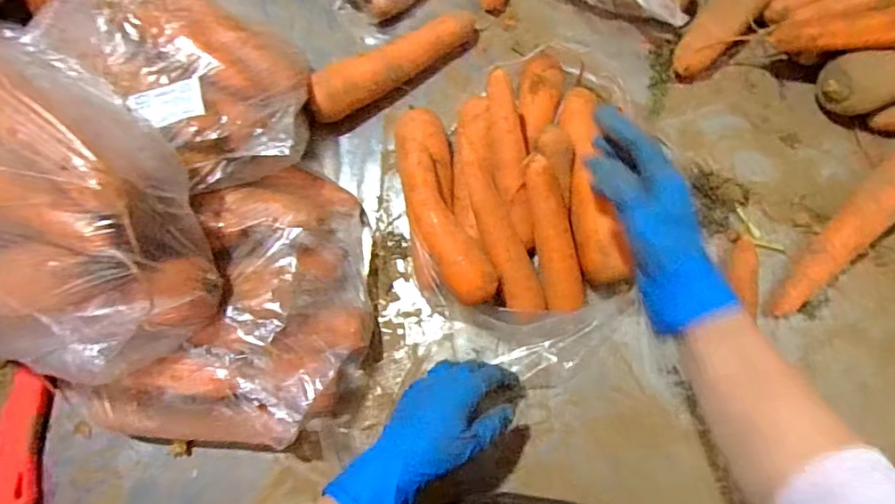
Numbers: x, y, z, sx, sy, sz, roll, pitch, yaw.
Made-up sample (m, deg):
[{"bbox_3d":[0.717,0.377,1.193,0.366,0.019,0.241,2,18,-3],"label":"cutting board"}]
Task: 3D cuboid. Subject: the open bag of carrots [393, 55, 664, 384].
[{"bbox_3d":[0.070,-0.041,0.515,0.212,0.089,0.297,-9,77,-3],"label":"open bag of carrots"}]

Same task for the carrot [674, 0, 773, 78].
[{"bbox_3d":[0.301,-0.253,0.601,0.055,0.056,0.151,41,79,8],"label":"carrot"}]

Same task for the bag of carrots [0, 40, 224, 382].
[{"bbox_3d":[-0.308,-0.023,0.398,0.214,0.112,0.247,-43,81,-10],"label":"bag of carrots"}]

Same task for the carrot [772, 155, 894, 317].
[{"bbox_3d":[0.406,-0.023,0.541,0.046,0.048,0.219,44,79,9],"label":"carrot"}]

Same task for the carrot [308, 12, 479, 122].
[{"bbox_3d":[-0.055,-0.201,0.581,0.204,0.047,0.049,-32,79,-8],"label":"carrot"}]

